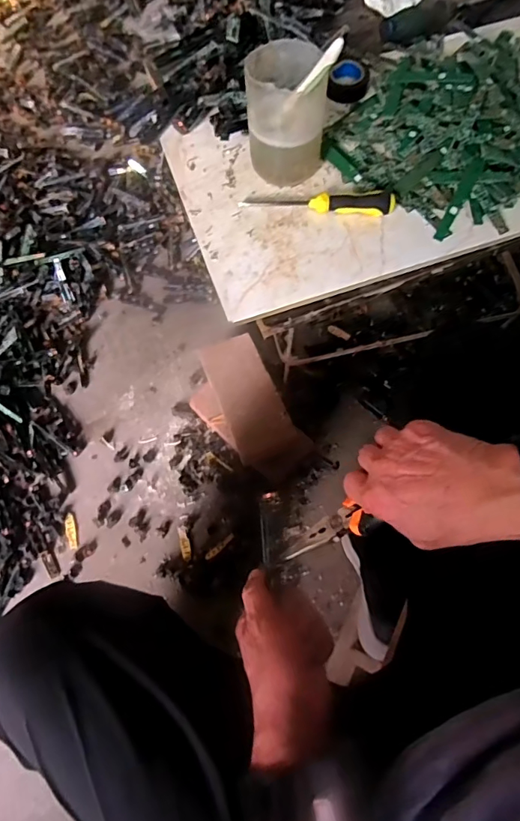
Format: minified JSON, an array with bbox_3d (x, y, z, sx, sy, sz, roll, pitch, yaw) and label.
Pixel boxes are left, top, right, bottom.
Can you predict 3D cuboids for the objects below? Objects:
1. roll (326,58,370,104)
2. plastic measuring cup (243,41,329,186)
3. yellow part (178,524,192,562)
[{"bbox_3d":[0.107,-0.396,0.568,0.047,0.023,0.049,0,69,0],"label":"roll"},{"bbox_3d":[0.026,-0.292,0.473,0.080,0.103,0.075,1,72,-2],"label":"plastic measuring cup"},{"bbox_3d":[-0.133,0.236,0.840,0.017,0.007,0.060,-11,73,-5],"label":"yellow part"}]

